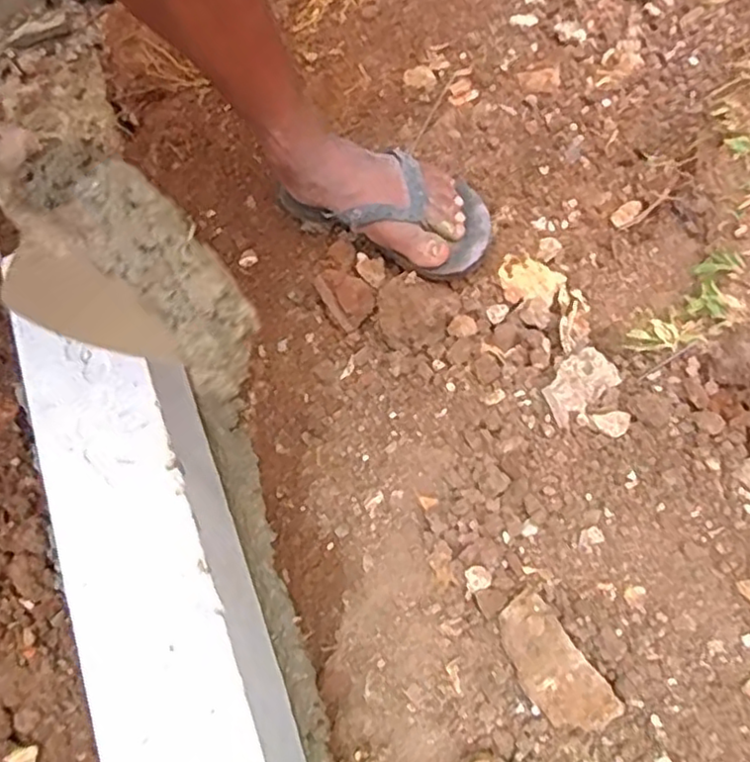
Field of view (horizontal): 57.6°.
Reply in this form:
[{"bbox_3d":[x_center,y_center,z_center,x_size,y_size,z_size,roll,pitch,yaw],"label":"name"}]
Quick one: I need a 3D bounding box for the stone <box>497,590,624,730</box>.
[{"bbox_3d":[0.112,0.181,0.436,0.042,0.012,0.086,-31,68,-11],"label":"stone"}]

